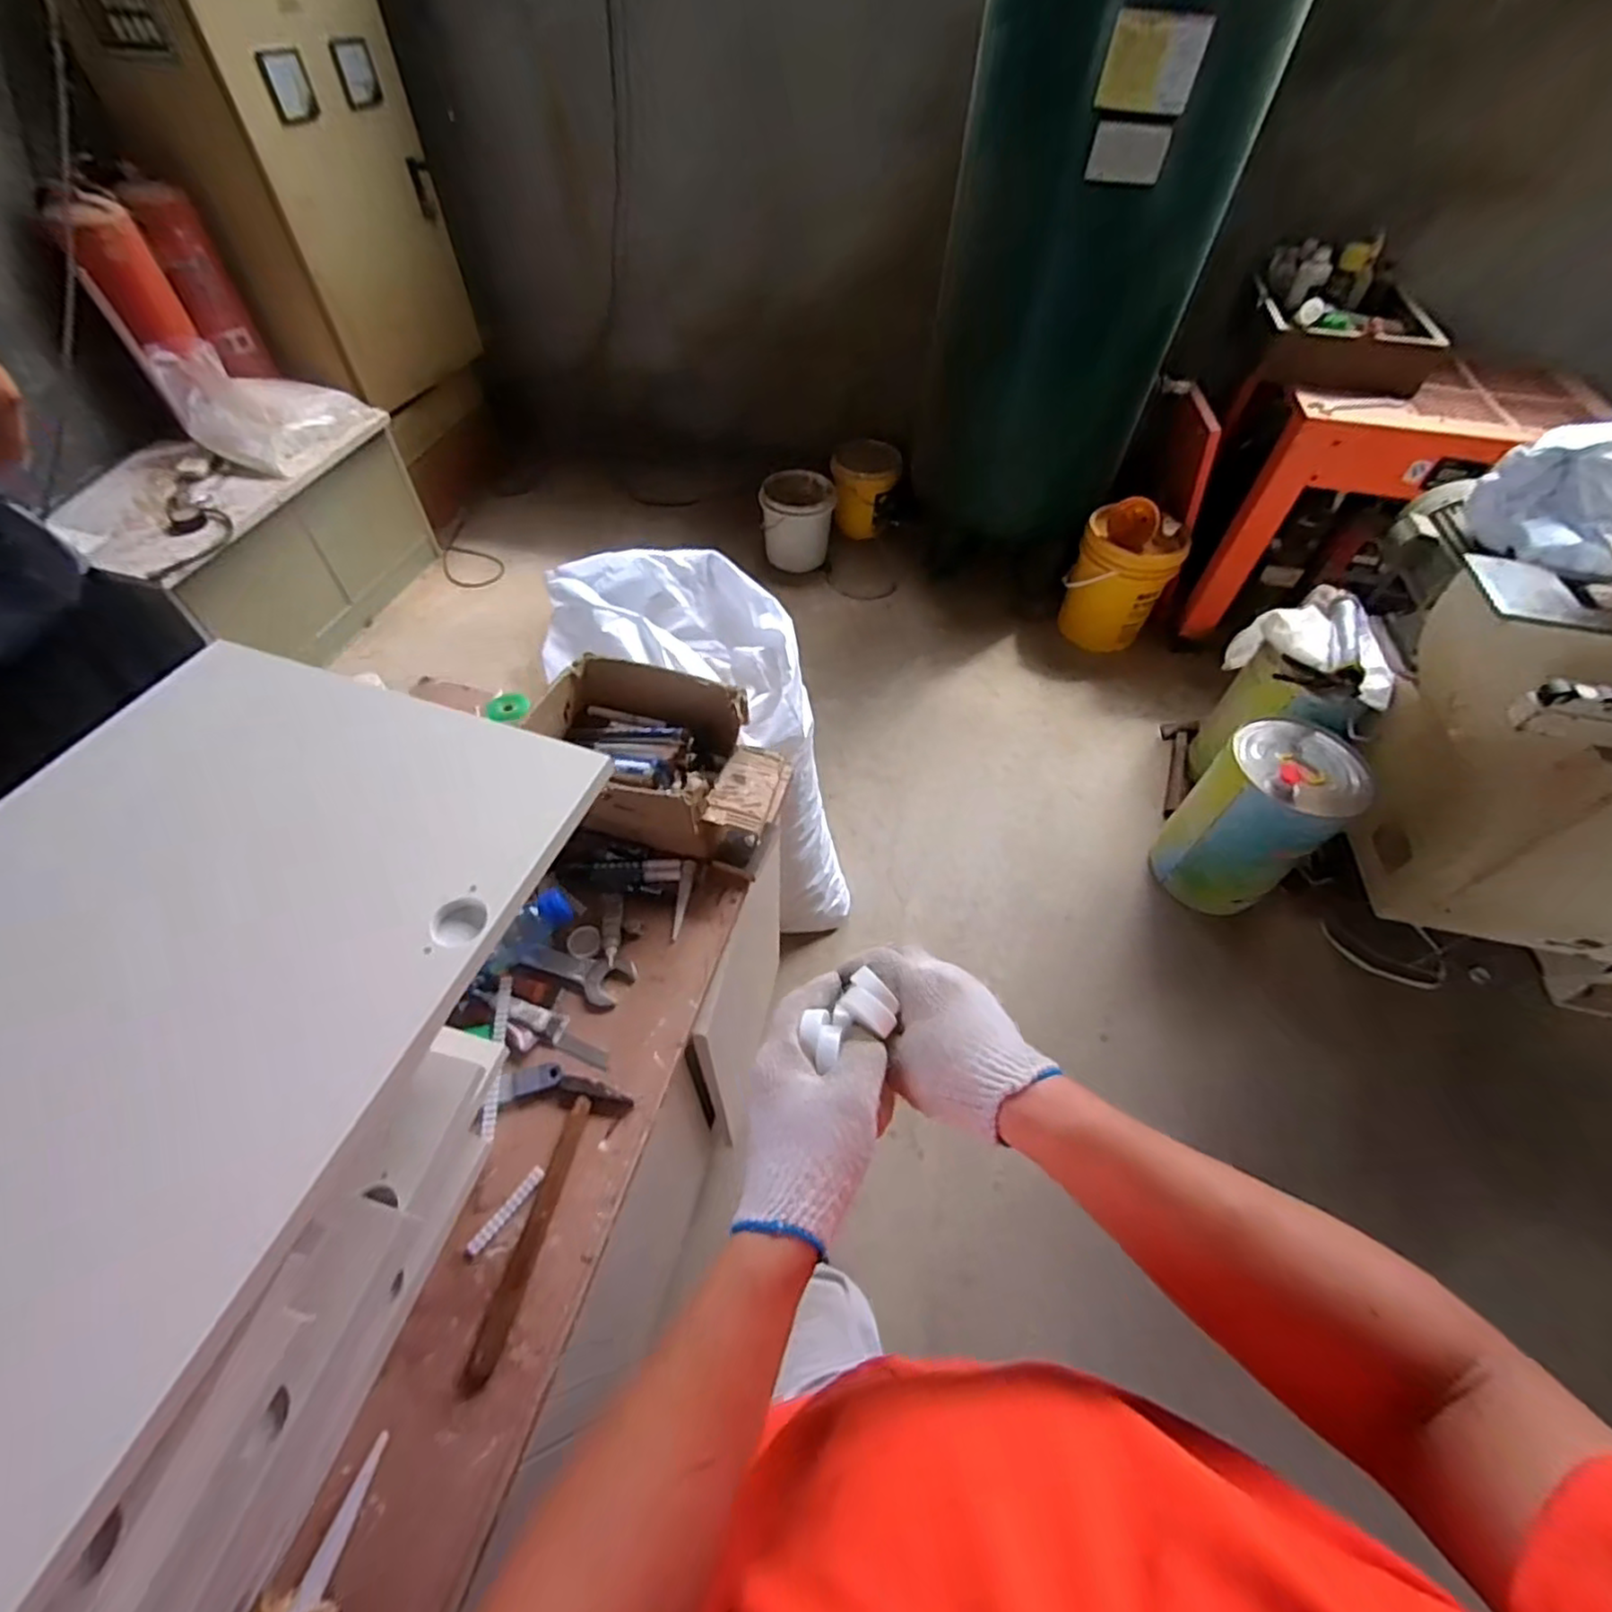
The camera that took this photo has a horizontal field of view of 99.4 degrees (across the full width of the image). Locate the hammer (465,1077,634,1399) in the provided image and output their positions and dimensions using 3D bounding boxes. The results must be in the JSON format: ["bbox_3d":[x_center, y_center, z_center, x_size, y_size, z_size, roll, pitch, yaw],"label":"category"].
[{"bbox_3d":[-0.247,0.376,0.627,0.070,0.019,0.237,15,54,7],"label":"hammer"}]

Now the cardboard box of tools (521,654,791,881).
[{"bbox_3d":[-0.179,-0.045,0.843,0.281,0.143,0.191,14,54,6],"label":"cardboard box of tools"}]

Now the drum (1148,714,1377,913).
[{"bbox_3d":[1.047,0.035,1.619,0.277,0.424,0.277,-27,60,-22],"label":"drum"}]

